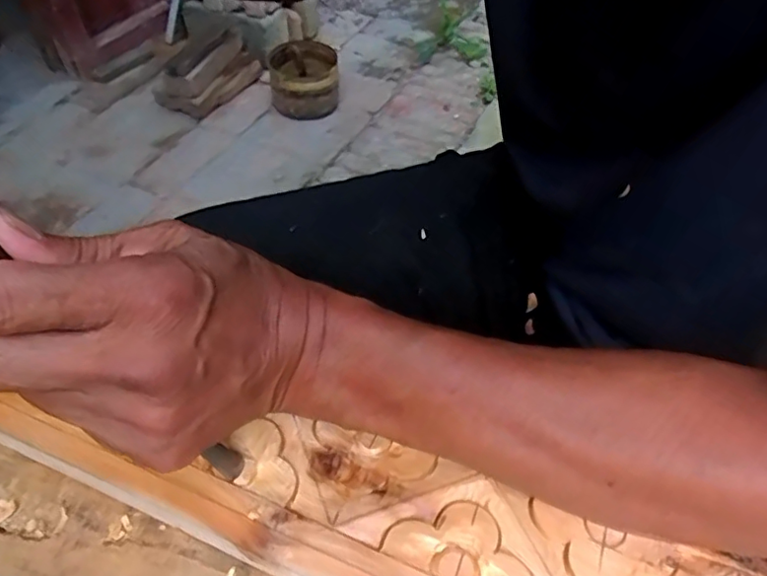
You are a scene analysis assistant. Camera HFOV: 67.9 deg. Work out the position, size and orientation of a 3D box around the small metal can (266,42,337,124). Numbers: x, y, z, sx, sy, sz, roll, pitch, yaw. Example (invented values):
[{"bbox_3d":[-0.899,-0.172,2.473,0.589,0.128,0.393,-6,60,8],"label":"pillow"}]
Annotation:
[{"bbox_3d":[-0.184,-0.482,1.310,0.160,0.147,0.178,-6,49,-5],"label":"small metal can"}]

